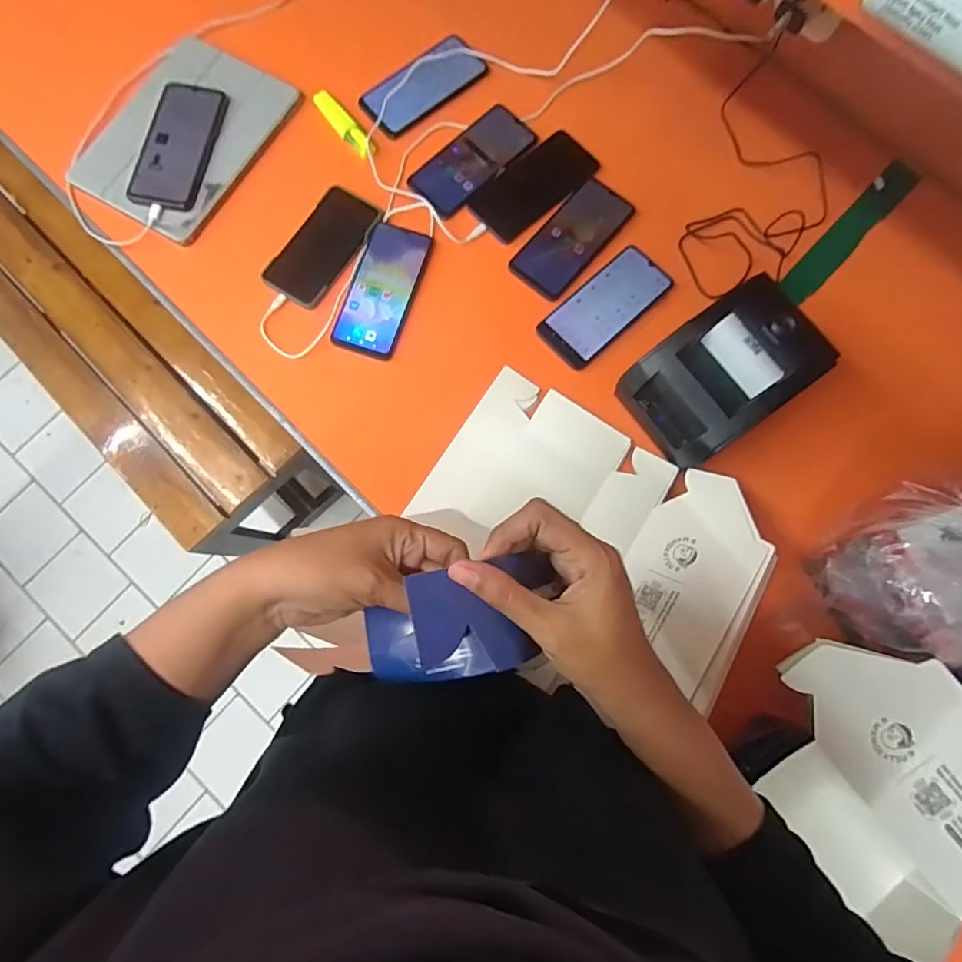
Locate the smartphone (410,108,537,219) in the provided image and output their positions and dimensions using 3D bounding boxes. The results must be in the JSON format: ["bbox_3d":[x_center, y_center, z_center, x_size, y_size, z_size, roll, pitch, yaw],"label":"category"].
[{"bbox_3d":[-0.009,-0.405,0.646,0.165,0.004,0.076,-44,84,-8],"label":"smartphone"}]

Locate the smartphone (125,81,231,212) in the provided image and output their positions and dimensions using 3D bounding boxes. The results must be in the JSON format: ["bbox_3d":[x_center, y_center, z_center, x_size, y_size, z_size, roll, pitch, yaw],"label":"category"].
[{"bbox_3d":[-0.369,-0.410,0.629,0.078,0.006,0.167,17,81,-8],"label":"smartphone"}]

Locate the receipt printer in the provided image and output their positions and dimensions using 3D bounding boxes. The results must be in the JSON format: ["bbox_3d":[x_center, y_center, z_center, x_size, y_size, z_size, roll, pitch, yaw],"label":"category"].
[{"bbox_3d":[0.253,-0.108,0.541,0.168,0.105,0.130,-35,82,-7],"label":"receipt printer"}]

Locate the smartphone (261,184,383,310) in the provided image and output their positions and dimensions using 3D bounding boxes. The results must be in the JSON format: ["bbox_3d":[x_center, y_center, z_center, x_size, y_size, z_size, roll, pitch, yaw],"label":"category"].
[{"bbox_3d":[-0.191,-0.285,0.621,0.079,0.007,0.155,32,81,4],"label":"smartphone"}]

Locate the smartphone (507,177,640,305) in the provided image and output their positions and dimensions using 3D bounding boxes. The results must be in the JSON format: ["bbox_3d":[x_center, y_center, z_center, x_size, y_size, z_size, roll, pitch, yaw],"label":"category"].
[{"bbox_3d":[0.113,-0.298,0.630,0.076,0.004,0.168,40,82,6],"label":"smartphone"}]

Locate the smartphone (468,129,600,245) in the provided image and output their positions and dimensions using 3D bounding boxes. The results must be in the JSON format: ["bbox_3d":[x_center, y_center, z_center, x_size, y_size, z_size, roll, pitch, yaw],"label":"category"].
[{"bbox_3d":[0.067,-0.371,0.641,0.165,0.004,0.080,-42,83,-8],"label":"smartphone"}]

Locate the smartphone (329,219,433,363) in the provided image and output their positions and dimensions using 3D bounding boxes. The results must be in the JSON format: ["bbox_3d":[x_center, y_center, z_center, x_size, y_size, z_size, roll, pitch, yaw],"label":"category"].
[{"bbox_3d":[-0.115,-0.228,0.610,0.075,0.005,0.165,17,80,2],"label":"smartphone"}]

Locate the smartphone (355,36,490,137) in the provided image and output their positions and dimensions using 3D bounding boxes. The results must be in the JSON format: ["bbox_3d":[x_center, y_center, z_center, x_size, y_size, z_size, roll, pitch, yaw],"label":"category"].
[{"bbox_3d":[-0.075,-0.517,0.664,0.167,0.007,0.085,-41,83,-8],"label":"smartphone"}]

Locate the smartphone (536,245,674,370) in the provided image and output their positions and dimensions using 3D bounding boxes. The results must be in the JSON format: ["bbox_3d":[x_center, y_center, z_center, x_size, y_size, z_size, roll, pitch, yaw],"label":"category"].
[{"bbox_3d":[0.148,-0.209,0.609,0.169,0.006,0.077,-43,83,-8],"label":"smartphone"}]

